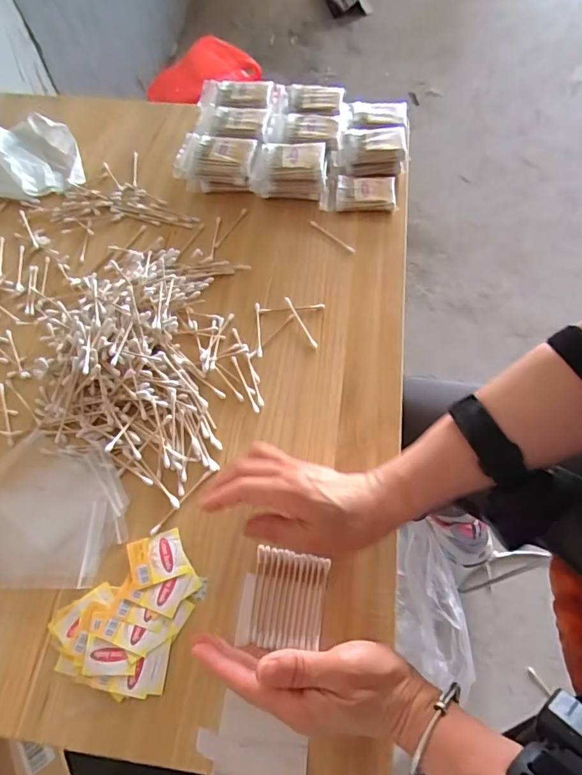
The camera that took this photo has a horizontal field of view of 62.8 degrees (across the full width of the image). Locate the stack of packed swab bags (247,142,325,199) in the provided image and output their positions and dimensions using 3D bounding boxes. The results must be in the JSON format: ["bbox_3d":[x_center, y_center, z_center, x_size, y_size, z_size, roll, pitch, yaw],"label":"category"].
[{"bbox_3d":[-0.003,-0.279,0.620,0.096,0.055,0.060,4,63,1],"label":"stack of packed swab bags"}]

